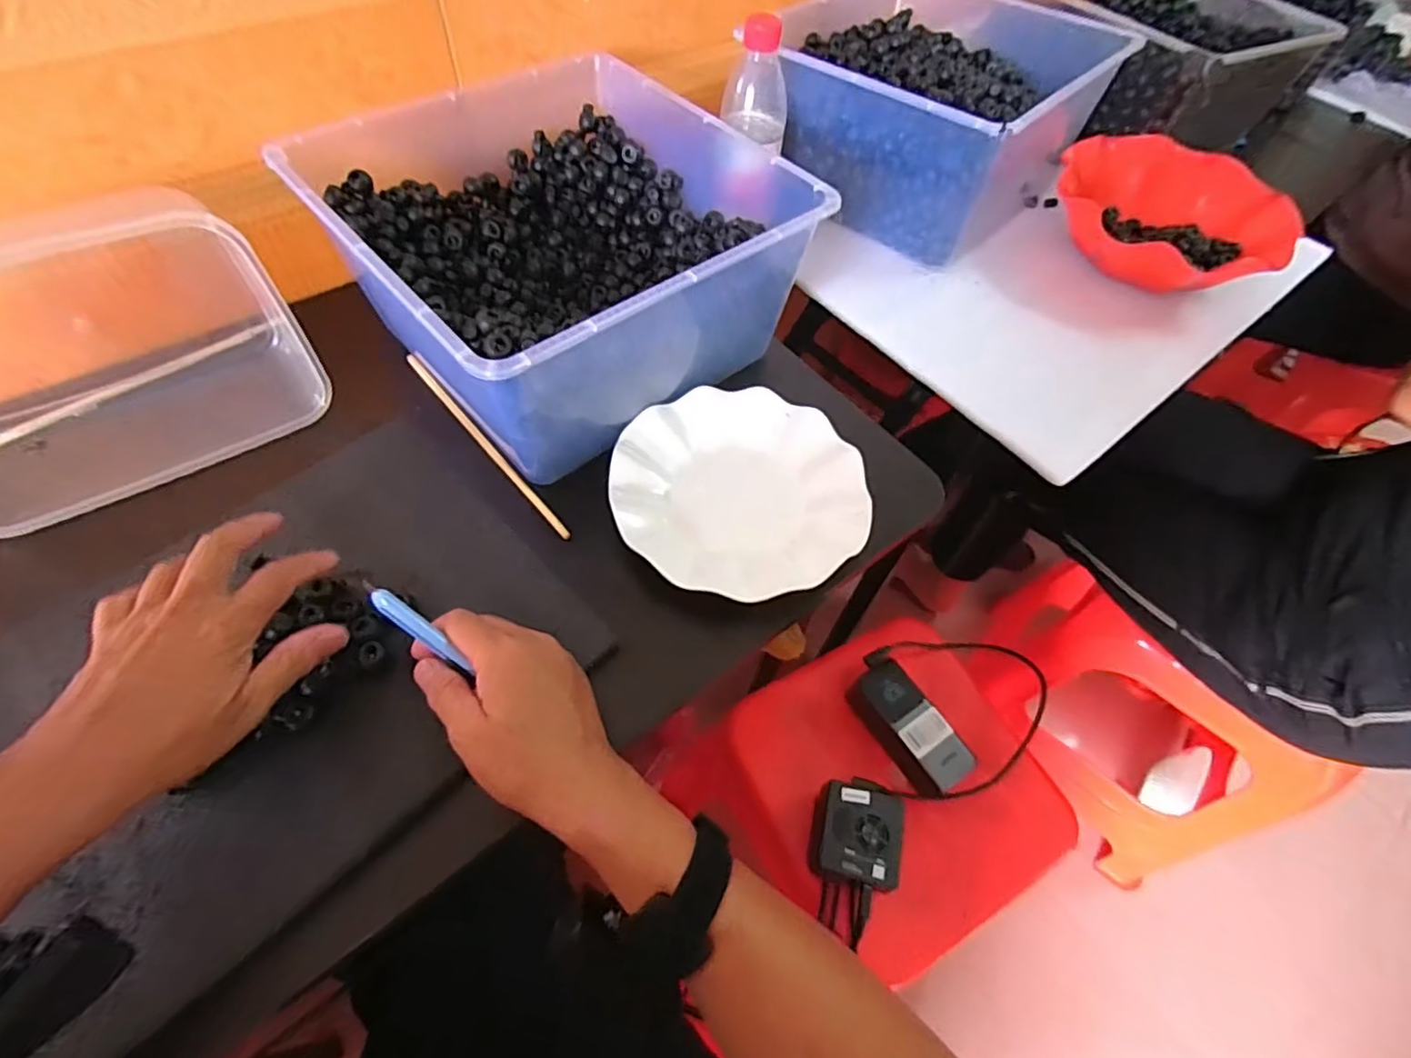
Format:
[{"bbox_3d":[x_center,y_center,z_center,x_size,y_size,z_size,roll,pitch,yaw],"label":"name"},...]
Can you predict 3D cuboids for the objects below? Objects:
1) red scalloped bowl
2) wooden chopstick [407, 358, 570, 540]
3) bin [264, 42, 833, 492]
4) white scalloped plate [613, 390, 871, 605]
[{"bbox_3d":[0.470,-0.321,0.649,0.207,0.059,0.220,2,58,-3],"label":"red scalloped bowl"},{"bbox_3d":[-0.173,-0.072,0.486,0.010,0.013,0.225,-35,66,-23],"label":"wooden chopstick"},{"bbox_3d":[-0.103,-0.224,0.504,0.313,0.128,0.292,-36,67,-24],"label":"bin"},{"bbox_3d":[0.024,-0.031,0.466,0.178,0.021,0.179,2,58,-3],"label":"white scalloped plate"}]

